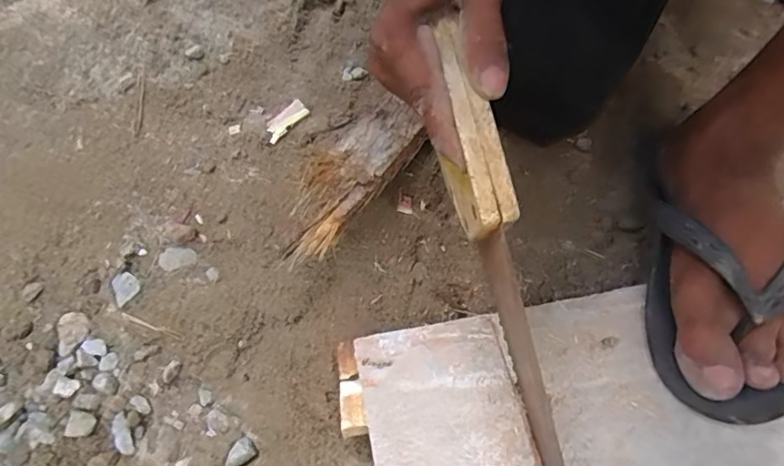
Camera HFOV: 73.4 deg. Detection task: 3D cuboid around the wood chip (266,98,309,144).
[{"bbox_3d":[-0.090,-0.094,0.439,0.017,0.006,0.041,41,76,15],"label":"wood chip"}]

